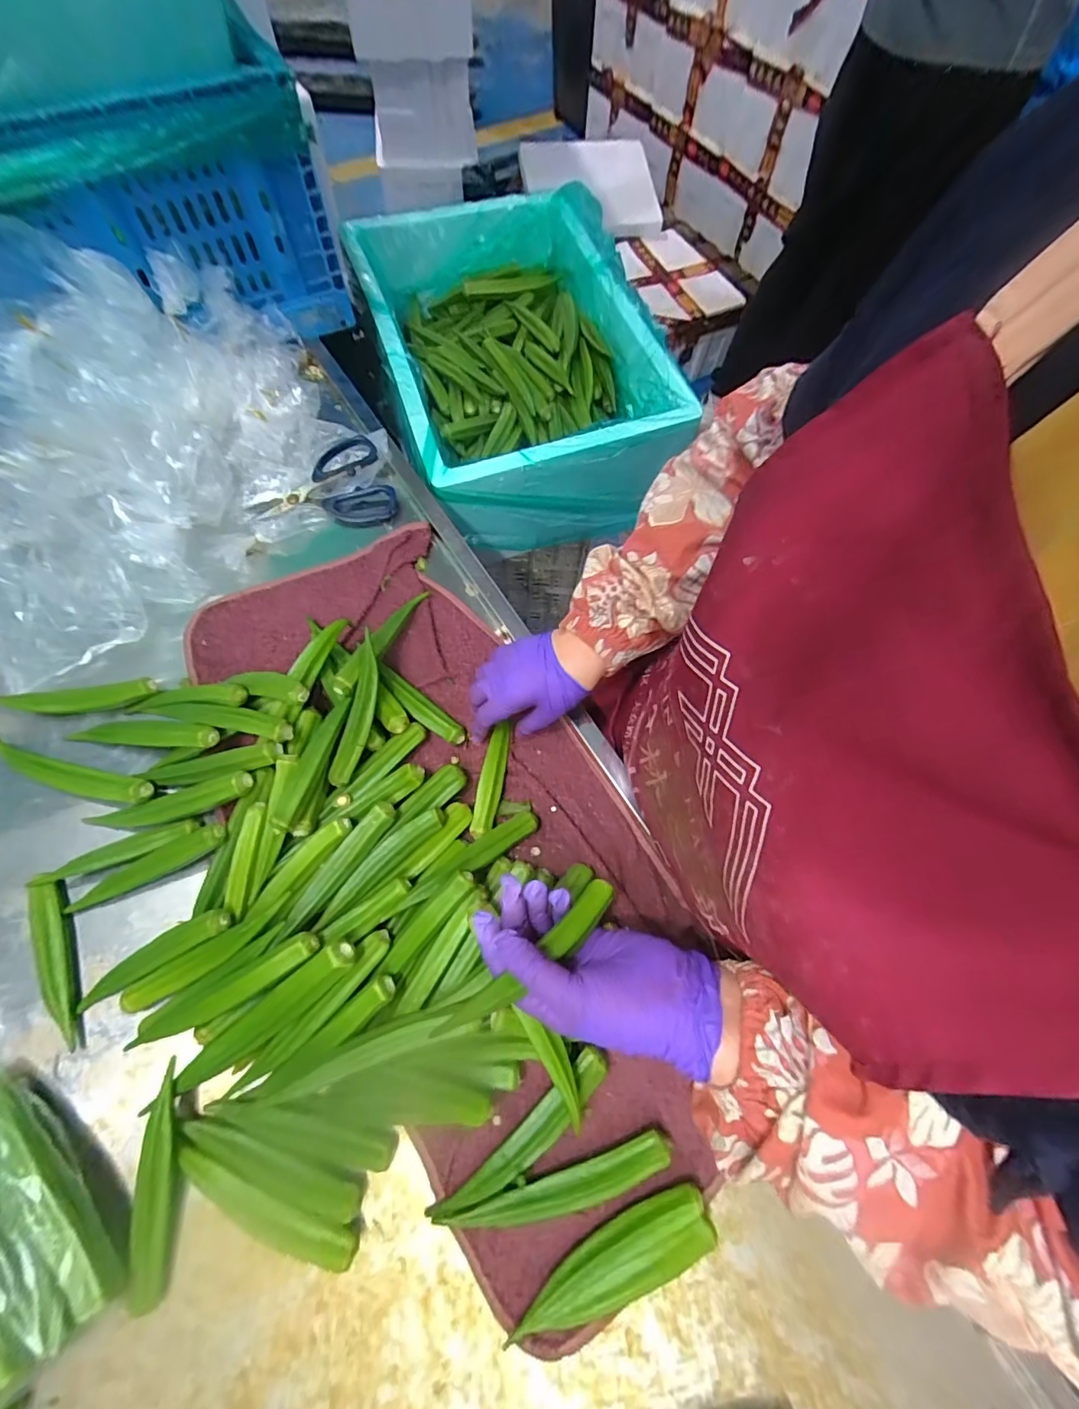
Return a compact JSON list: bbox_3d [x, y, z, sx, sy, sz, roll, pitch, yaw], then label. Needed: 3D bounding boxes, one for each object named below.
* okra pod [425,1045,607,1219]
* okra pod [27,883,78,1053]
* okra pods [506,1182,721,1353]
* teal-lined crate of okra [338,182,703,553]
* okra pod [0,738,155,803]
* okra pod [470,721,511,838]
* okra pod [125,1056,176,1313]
[{"bbox_3d":[-0.011,0.312,0.364,0.151,0.016,0.026,-37,73,-15],"label":"okra pod"},{"bbox_3d":[-0.372,0.197,0.390,0.019,0.020,0.120,-21,70,-10],"label":"okra pod"},{"bbox_3d":[0.049,0.379,0.345,0.143,0.021,0.041,-20,70,-9],"label":"okra pods"},{"bbox_3d":[-0.042,-0.511,0.769,0.373,0.201,0.510,-15,69,-9],"label":"teal-lined crate of okra"},{"bbox_3d":[-0.414,0.061,0.448,0.159,0.020,0.026,15,68,5],"label":"okra pod"},{"bbox_3d":[-0.043,0.067,0.452,0.020,0.013,0.099,10,70,3],"label":"okra pod"},{"bbox_3d":[-0.256,0.320,0.342,0.020,0.023,0.130,-9,68,-5],"label":"okra pod"}]

